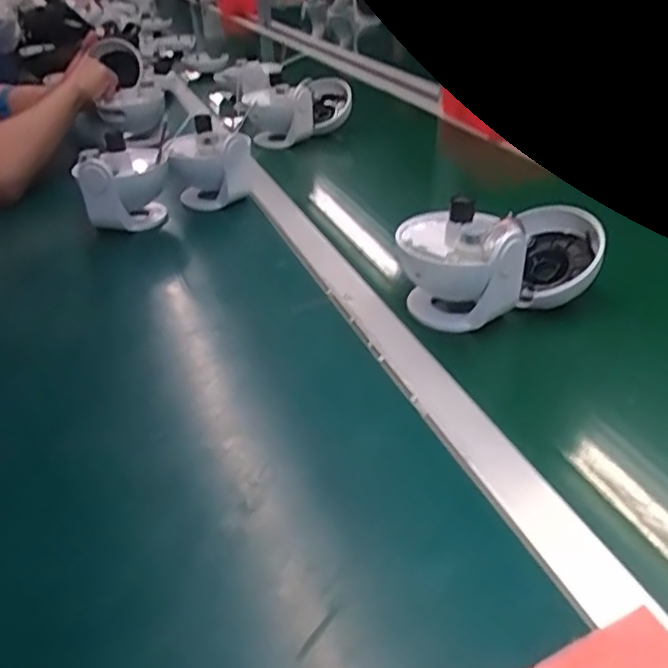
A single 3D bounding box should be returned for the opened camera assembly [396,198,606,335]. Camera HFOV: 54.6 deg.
[{"bbox_3d":[0.159,-0.073,0.631,0.193,0.096,0.108,-6,34,-8],"label":"opened camera assembly"}]

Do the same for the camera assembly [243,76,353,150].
[{"bbox_3d":[-0.058,-0.387,1.120,0.179,0.094,0.082,-24,39,-30],"label":"camera assembly"}]

